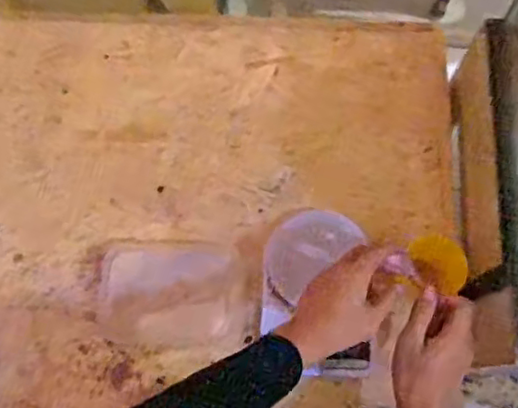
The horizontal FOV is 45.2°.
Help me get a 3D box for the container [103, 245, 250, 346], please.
[{"bbox_3d":[-0.104,0.111,0.767,0.173,0.029,0.124,0,72,1],"label":"container"}]

